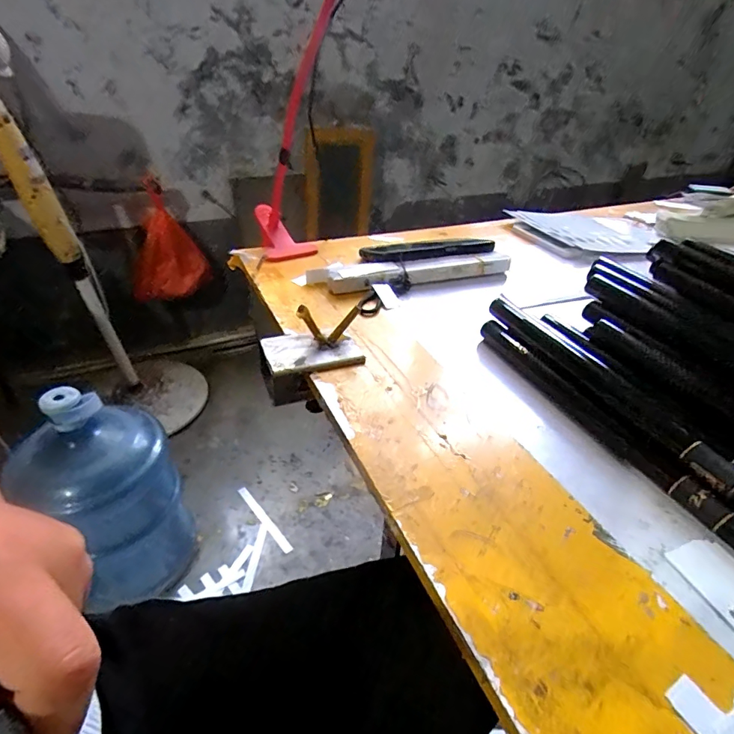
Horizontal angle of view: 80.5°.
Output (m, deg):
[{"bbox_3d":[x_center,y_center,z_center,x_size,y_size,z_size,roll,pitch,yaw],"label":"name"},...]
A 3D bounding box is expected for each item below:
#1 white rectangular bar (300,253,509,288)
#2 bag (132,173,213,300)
[{"bbox_3d":[0.055,-0.110,0.514,0.243,0.028,0.035,-8,36,-14],"label":"white rectangular bar"},{"bbox_3d":[-0.620,-0.364,1.331,0.233,0.351,0.128,-17,39,-25],"label":"bag"}]

